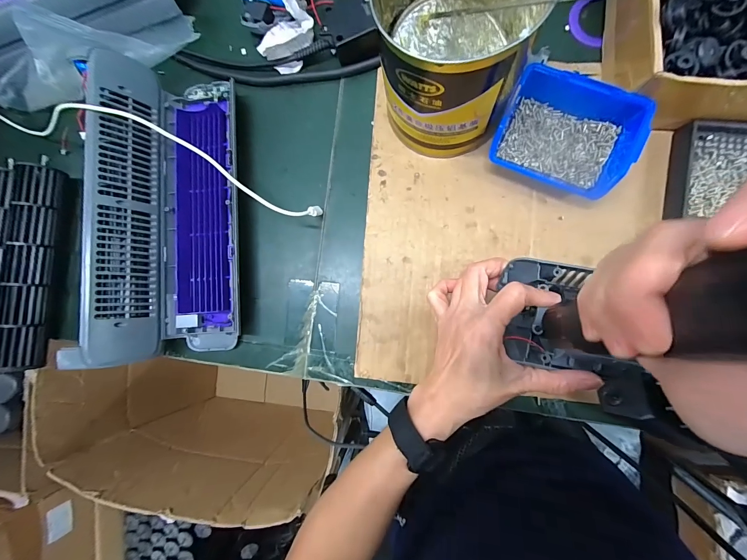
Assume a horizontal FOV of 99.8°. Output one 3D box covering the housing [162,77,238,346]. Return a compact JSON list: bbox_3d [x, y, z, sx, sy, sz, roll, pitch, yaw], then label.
[{"bbox_3d":[-0.179,-0.073,0.337,0.076,0.032,0.287,-3,86,7],"label":"housing"}]

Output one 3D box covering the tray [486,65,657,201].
[{"bbox_3d":[0.171,-0.130,0.285,0.111,0.045,0.091,28,91,8],"label":"tray"}]

